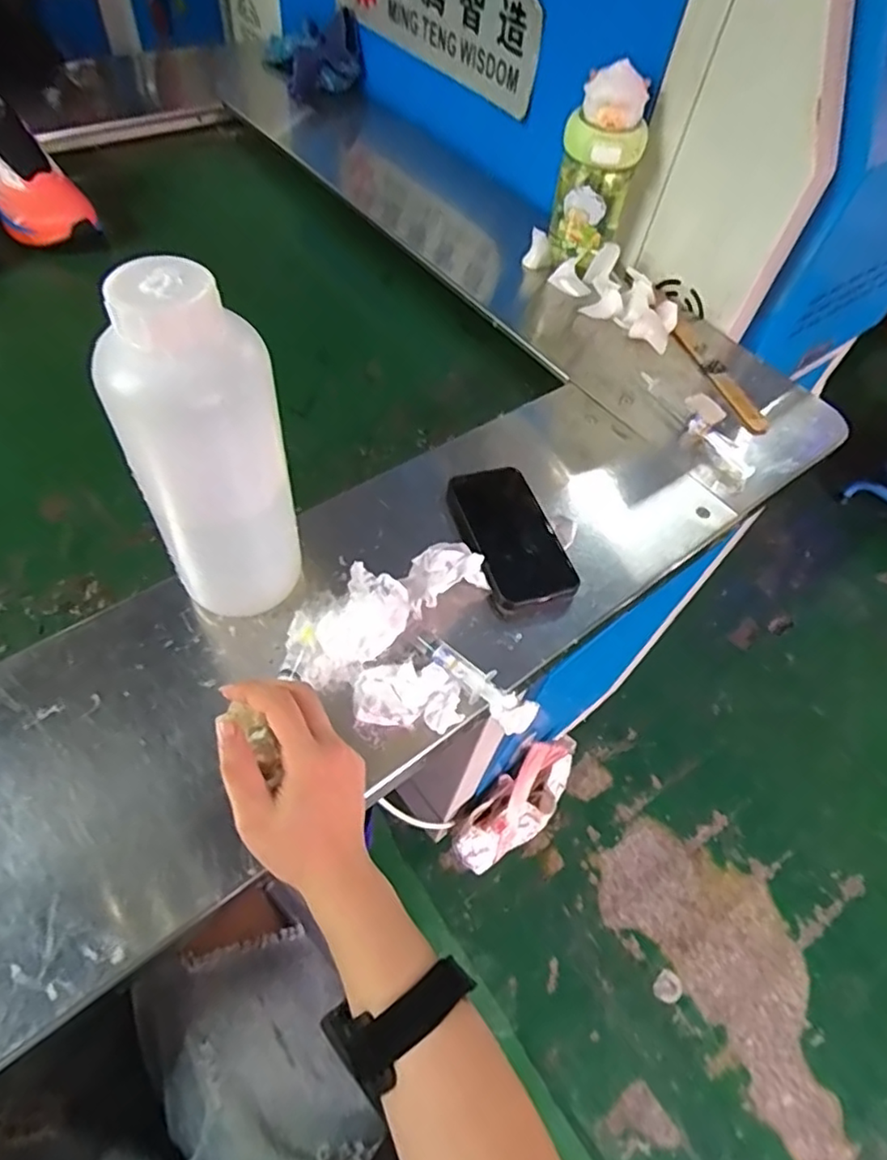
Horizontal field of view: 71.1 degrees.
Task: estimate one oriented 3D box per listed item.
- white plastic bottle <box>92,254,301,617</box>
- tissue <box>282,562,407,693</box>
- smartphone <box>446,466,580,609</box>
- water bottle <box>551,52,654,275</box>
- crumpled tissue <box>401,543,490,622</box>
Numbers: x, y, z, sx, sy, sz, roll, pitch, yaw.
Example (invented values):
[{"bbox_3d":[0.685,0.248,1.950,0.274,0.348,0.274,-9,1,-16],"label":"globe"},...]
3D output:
[{"bbox_3d":[-0.145,-0.066,0.395,0.091,0.238,0.069,-14,58,-15],"label":"white plastic bottle"},{"bbox_3d":[-0.074,0.031,0.470,0.102,0.041,0.073,-21,60,-19],"label":"tissue"},{"bbox_3d":[0.059,-0.042,0.555,0.075,0.015,0.150,-16,55,-7],"label":"smartphone"},{"bbox_3d":[0.182,-0.488,0.749,0.092,0.190,0.073,20,56,7],"label":"water bottle"},{"bbox_3d":[0.000,-0.004,0.505,0.070,0.033,0.041,-23,61,-20],"label":"crumpled tissue"}]

